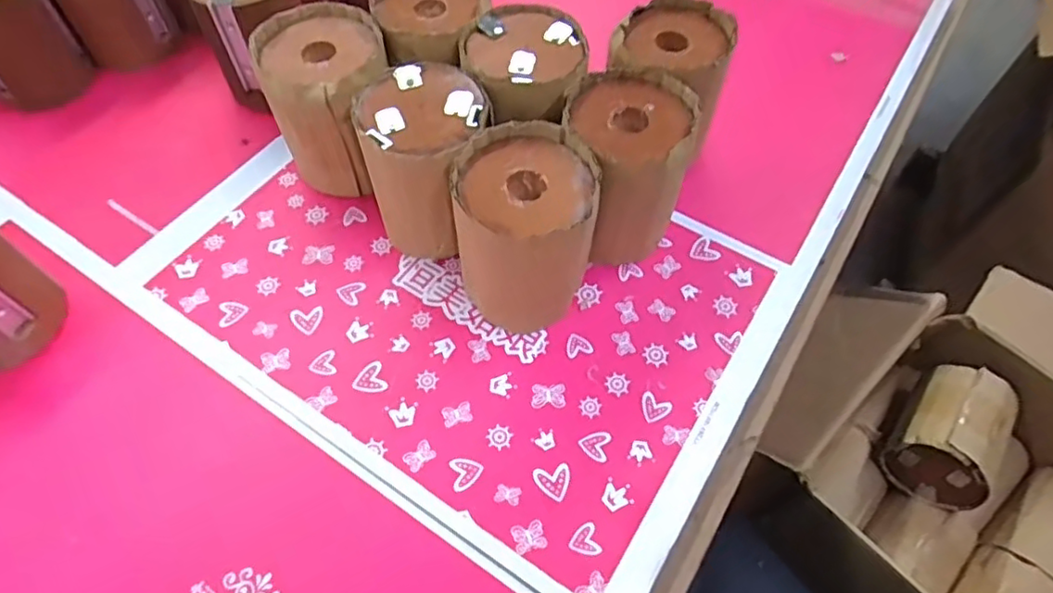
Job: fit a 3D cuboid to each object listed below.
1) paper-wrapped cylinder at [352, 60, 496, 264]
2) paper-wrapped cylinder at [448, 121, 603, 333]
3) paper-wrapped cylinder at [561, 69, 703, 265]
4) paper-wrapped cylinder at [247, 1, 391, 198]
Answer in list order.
[{"bbox_3d":[-0.065,-0.085,0.435,0.091,0.112,0.085,31,62,17],"label":"paper-wrapped cylinder"},{"bbox_3d":[-0.003,-0.036,0.408,0.087,0.107,0.098,3,58,0],"label":"paper-wrapped cylinder"},{"bbox_3d":[0.065,-0.086,0.437,0.083,0.108,0.084,1,58,-1],"label":"paper-wrapped cylinder"},{"bbox_3d":[-0.144,-0.141,0.472,0.091,0.108,0.088,1,58,-1],"label":"paper-wrapped cylinder"}]

